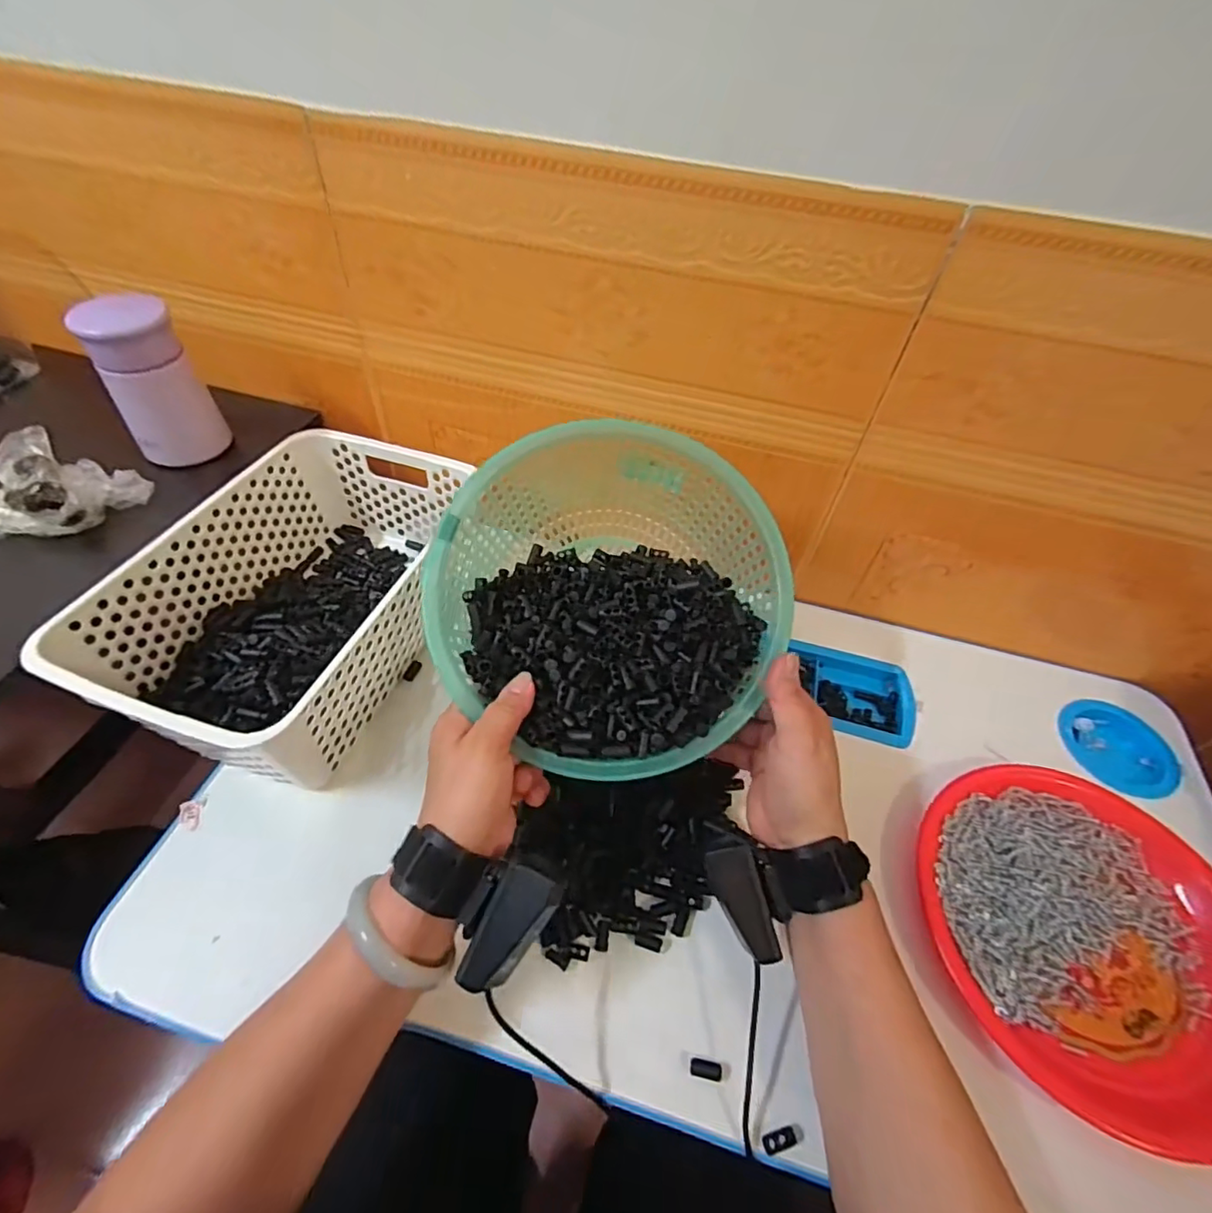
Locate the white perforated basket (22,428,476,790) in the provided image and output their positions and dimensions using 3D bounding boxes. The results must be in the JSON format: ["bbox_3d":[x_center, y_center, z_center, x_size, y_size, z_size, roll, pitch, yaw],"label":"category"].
[{"bbox_3d":[-0.253,-0.013,0.497,0.198,0.108,0.303,17,51,10],"label":"white perforated basket"}]

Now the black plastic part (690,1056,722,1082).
[{"bbox_3d":[0.061,0.281,0.347,0.019,0.006,0.009,12,50,5],"label":"black plastic part"}]

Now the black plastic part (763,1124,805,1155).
[{"bbox_3d":[0.103,0.308,0.331,0.025,0.004,0.009,-7,51,-11],"label":"black plastic part"}]

